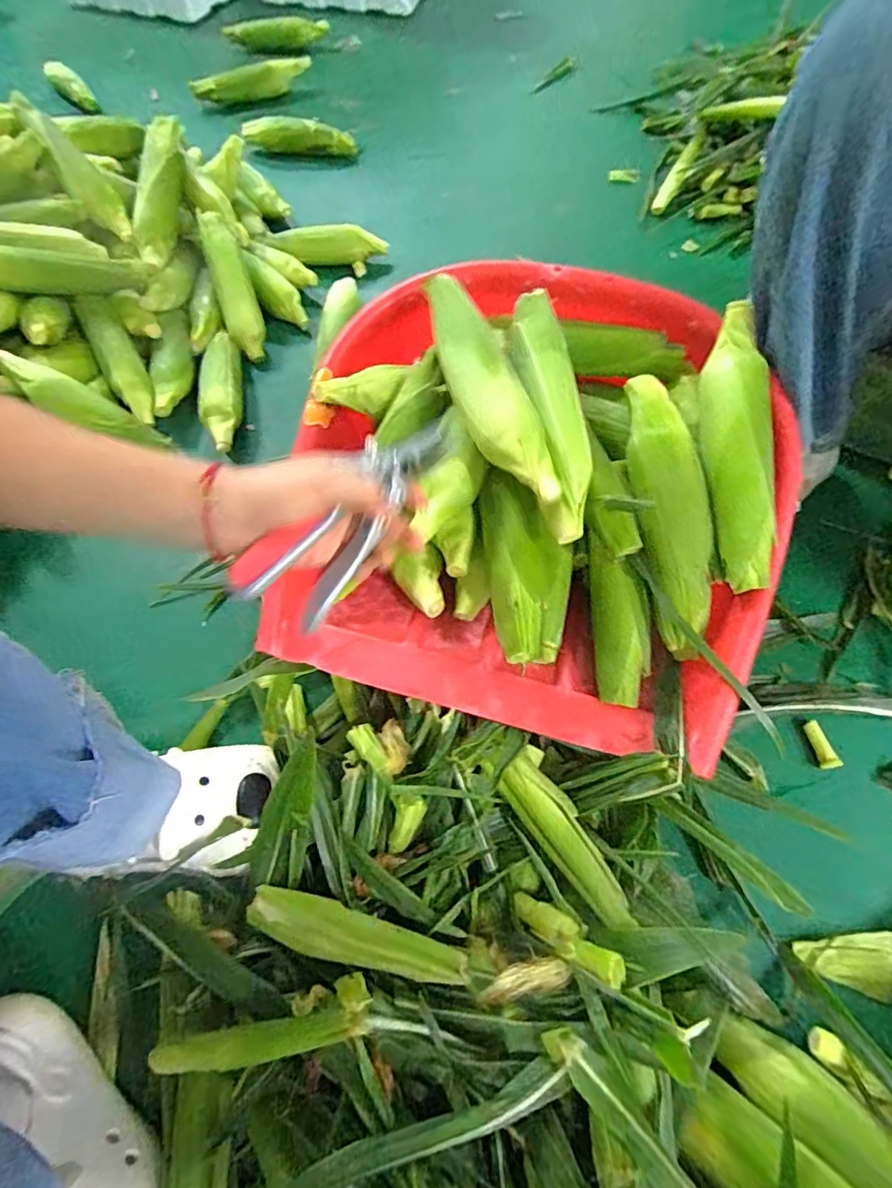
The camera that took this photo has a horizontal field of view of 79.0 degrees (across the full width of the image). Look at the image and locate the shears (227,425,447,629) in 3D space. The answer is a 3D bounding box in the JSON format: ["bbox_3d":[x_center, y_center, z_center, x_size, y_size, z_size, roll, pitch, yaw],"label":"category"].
[{"bbox_3d":[-0.056,-0.057,0.379,0.027,0.070,0.199,30,72,17],"label":"shears"}]

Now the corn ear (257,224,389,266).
[{"bbox_3d":[-0.210,-0.598,0.925,0.210,0.046,0.056,3,63,4],"label":"corn ear"}]

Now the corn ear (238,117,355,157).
[{"bbox_3d":[-0.311,-0.921,1.085,0.242,0.052,0.043,16,65,11],"label":"corn ear"}]

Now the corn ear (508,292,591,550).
[{"bbox_3d":[0.091,-0.163,0.468,0.053,0.058,0.240,-5,63,0],"label":"corn ear"}]

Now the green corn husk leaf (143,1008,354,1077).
[{"bbox_3d":[-0.145,0.325,0.389,0.176,0.019,0.025,-22,62,14],"label":"green corn husk leaf"}]

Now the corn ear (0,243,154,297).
[{"bbox_3d":[-0.556,-0.462,0.759,0.250,0.056,0.061,-5,62,-16],"label":"corn ear"}]

